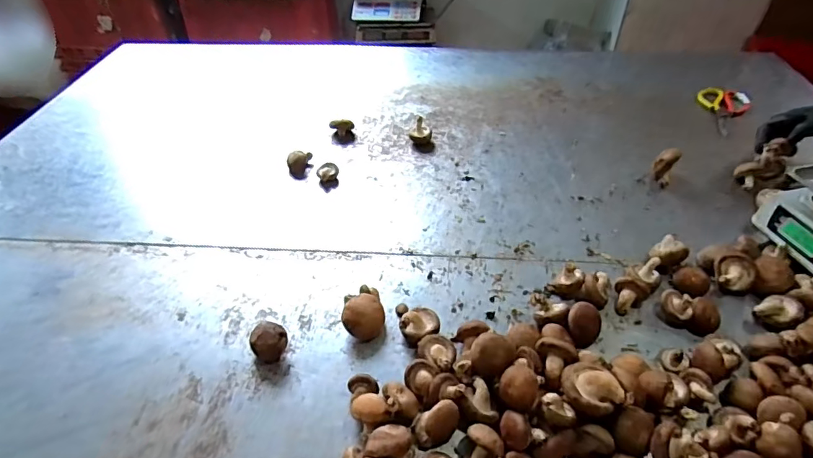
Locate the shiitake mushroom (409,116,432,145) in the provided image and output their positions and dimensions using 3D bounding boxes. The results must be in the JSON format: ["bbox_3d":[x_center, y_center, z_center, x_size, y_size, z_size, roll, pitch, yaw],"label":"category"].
[{"bbox_3d":[0.029,-0.197,0.964,0.045,0.038,0.046,6,42,8],"label":"shiitake mushroom"}]

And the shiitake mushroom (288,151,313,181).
[{"bbox_3d":[-0.199,-0.125,0.902,0.045,0.033,0.050,-10,42,-9],"label":"shiitake mushroom"}]

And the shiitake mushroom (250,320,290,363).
[{"bbox_3d":[-0.173,0.141,0.600,0.042,0.041,0.032,0,41,2],"label":"shiitake mushroom"}]

